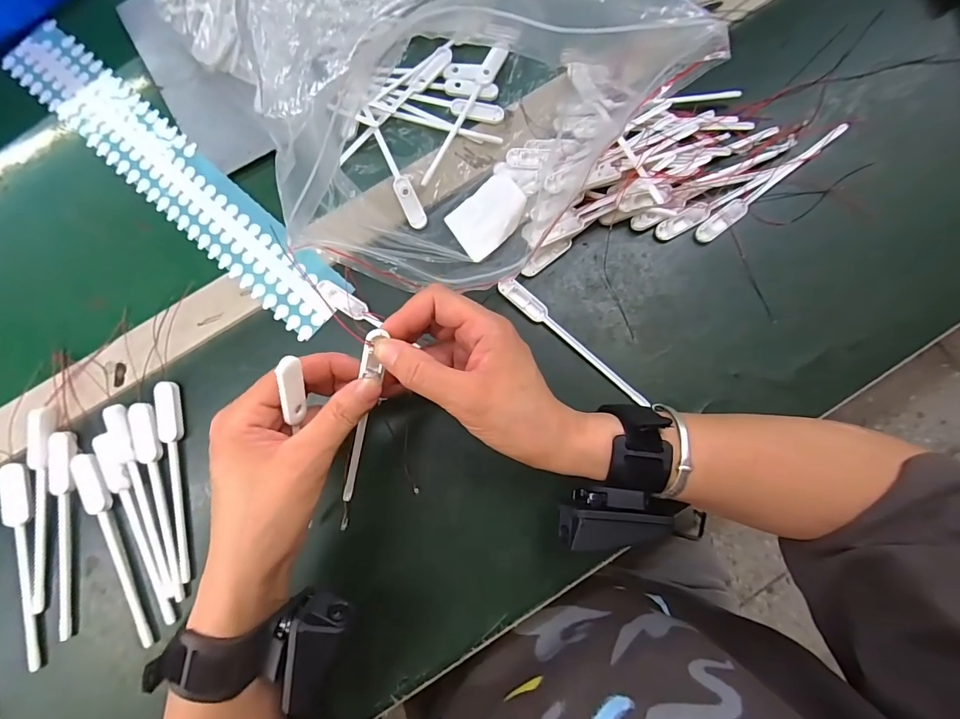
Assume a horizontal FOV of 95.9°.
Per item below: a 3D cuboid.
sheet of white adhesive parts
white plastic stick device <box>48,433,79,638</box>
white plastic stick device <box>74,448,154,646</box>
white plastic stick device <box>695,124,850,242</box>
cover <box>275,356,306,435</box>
[{"bbox_3d":[-0.260,-0.158,0.365,0.376,0.006,0.060,41,86,7],"label":"sheet of white adhesive parts"},{"bbox_3d":[-0.301,0.126,0.314,0.018,0.009,0.144,-7,83,0],"label":"white plastic stick device"},{"bbox_3d":[-0.268,0.137,0.313,0.022,0.007,0.143,-19,83,-1],"label":"white plastic stick device"},{"bbox_3d":[0.229,-0.140,0.340,0.141,0.009,0.015,-38,84,-4],"label":"white plastic stick device"},{"bbox_3d":[-0.105,0.018,0.242,0.008,0.012,0.043,6,121,2],"label":"cover"}]

